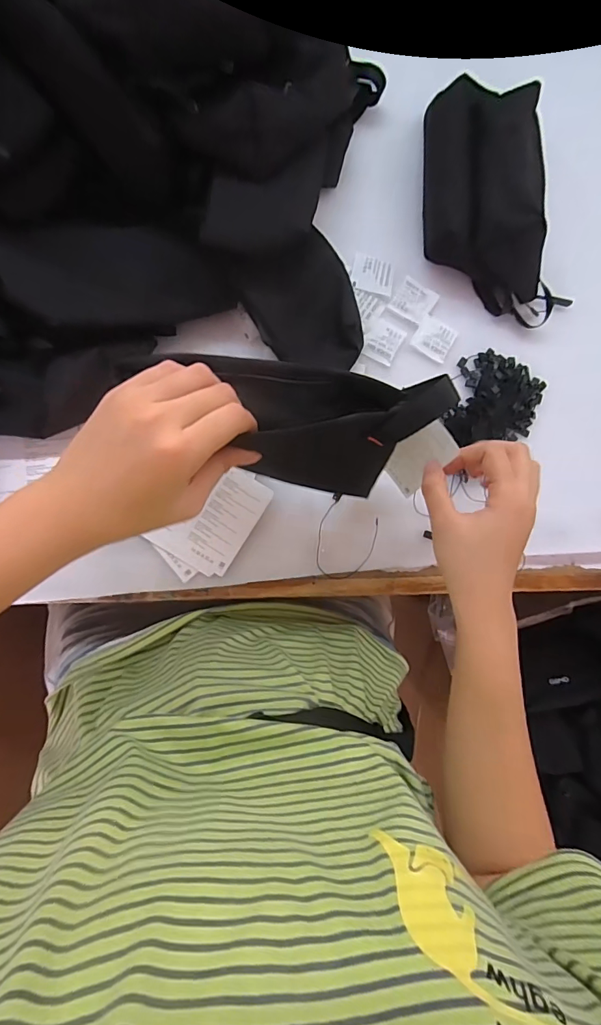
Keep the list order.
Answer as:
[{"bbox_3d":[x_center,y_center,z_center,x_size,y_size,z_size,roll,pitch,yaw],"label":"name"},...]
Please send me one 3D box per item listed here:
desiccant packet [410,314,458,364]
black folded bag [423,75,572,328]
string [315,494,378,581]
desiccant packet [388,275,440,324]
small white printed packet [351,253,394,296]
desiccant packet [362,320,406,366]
[{"bbox_3d":[0.133,-0.173,0.437,0.038,0.004,0.042,28,85,-4],"label":"desiccant packet"},{"bbox_3d":[0.185,-0.301,0.415,0.120,0.071,0.210,-7,88,-7],"label":"black folded bag"},{"bbox_3d":[0.042,0.026,0.417,0.057,0.004,0.074,27,85,-5],"label":"string"},{"bbox_3d":[0.113,-0.210,0.436,0.037,0.004,0.039,33,84,-4],"label":"desiccant packet"},{"bbox_3d":[0.071,-0.232,0.431,0.041,0.004,0.035,12,86,-6],"label":"small white printed packet"},{"bbox_3d":[0.081,-0.167,0.432,0.034,0.004,0.040,28,85,-4],"label":"desiccant packet"}]

